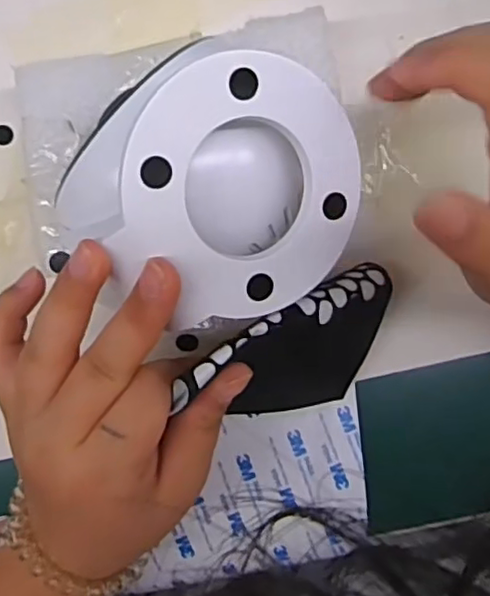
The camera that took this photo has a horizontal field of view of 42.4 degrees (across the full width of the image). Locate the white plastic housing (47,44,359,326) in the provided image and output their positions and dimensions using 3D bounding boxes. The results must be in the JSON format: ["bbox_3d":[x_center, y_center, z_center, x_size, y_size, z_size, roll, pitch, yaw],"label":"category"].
[{"bbox_3d":[-0.008,-0.039,0.218,0.087,0.030,0.085,-24,113,-19],"label":"white plastic housing"}]

